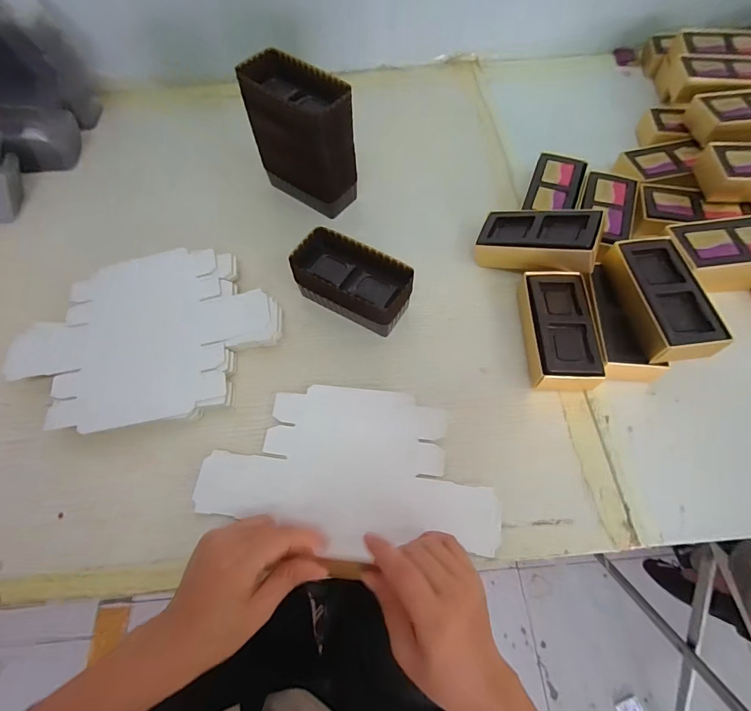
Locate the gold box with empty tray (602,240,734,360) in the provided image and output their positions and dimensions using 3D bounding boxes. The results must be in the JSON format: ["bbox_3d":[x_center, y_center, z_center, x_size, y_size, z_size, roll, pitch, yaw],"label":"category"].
[{"bbox_3d":[0.256,-0.053,0.358,0.058,0.028,0.115,-7,66,-1],"label":"gold box with empty tray"}]

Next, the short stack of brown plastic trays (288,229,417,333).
[{"bbox_3d":[-0.023,-0.071,0.406,0.119,0.052,0.067,28,66,15],"label":"short stack of brown plastic trays"}]

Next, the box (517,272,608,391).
[{"bbox_3d":[0.174,-0.027,0.382,0.059,0.032,0.114,0,62,2],"label":"box"}]

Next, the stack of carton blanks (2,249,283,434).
[{"bbox_3d":[-0.225,-0.021,0.400,0.248,0.013,0.182,-13,67,-4],"label":"stack of carton blanks"}]

